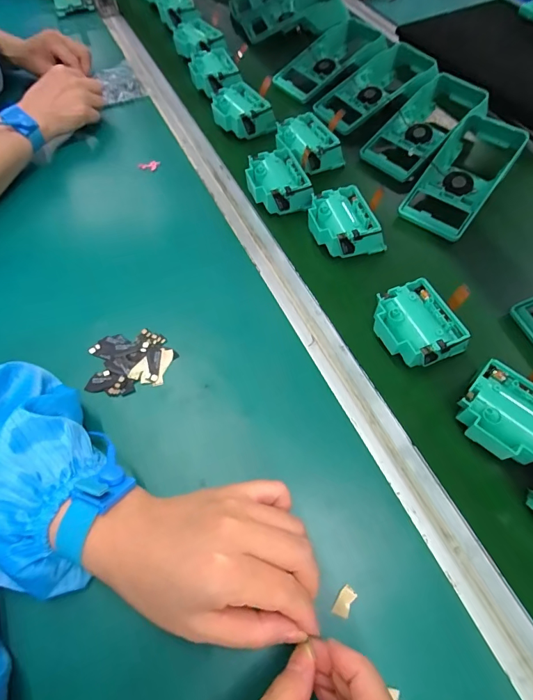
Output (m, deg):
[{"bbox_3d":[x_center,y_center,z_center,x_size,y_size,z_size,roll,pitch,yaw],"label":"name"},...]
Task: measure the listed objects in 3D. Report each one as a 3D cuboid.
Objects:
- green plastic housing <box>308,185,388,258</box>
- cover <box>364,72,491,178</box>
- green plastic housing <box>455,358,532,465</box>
[{"bbox_3d":[0.085,-0.138,0.450,0.073,0.051,0.080,-20,64,-8],"label":"green plastic housing"},{"bbox_3d":[0.222,-0.305,0.536,0.187,0.048,0.093,-42,68,-17],"label":"cover"},{"bbox_3d":[0.200,0.057,0.331,0.073,0.037,0.065,40,71,20],"label":"green plastic housing"}]

